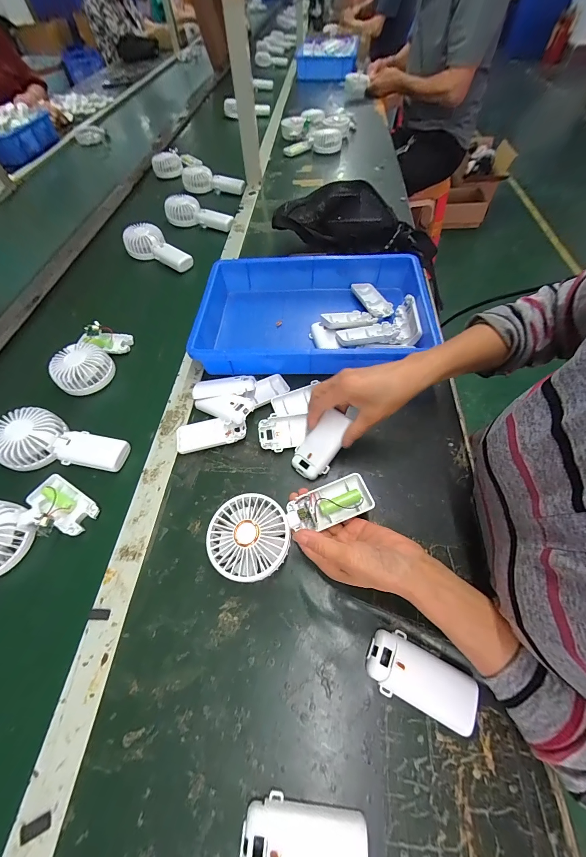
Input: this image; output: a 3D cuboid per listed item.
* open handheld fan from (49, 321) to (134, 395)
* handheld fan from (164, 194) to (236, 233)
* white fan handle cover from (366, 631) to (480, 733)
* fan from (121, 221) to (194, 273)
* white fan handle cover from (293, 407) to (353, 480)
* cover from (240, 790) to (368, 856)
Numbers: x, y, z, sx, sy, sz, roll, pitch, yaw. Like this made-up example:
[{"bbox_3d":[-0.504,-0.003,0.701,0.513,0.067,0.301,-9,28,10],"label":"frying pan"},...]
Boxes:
[{"bbox_3d":[-0.339,-0.125,0.504,0.074,0.052,0.138,3,58,5],"label":"open handheld fan"},{"bbox_3d":[-0.236,-0.546,0.761,0.179,0.044,0.077,27,64,14],"label":"handheld fan"},{"bbox_3d":[0.117,0.228,0.276,0.094,0.018,0.050,18,61,14],"label":"white fan handle cover"},{"bbox_3d":[-0.311,-0.406,0.684,0.088,0.051,0.178,-41,69,-20],"label":"fan"},{"bbox_3d":[0.036,0.019,0.384,0.048,0.014,0.092,37,99,23],"label":"white fan handle cover"},{"bbox_3d":[0.009,0.317,0.226,0.093,0.011,0.046,3,58,5],"label":"cover"}]

